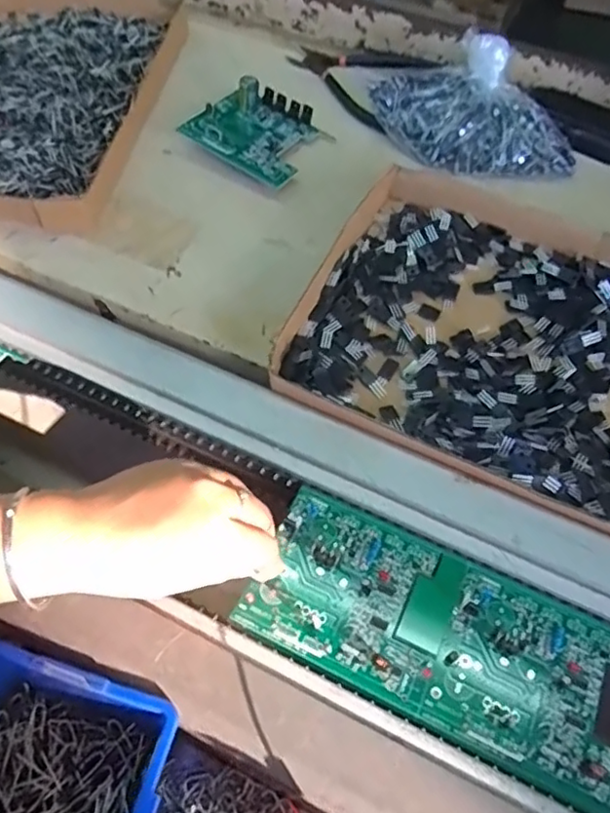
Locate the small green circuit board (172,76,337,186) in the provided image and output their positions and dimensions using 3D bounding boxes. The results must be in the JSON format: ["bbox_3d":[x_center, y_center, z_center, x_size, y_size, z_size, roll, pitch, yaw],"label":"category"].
[{"bbox_3d":[-0.040,-0.245,0.544,0.102,0.035,0.088,31,64,16],"label":"small green circuit board"}]

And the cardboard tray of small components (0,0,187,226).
[{"bbox_3d":[-0.260,-0.305,0.572,0.255,0.025,0.323,11,60,6],"label":"cardboard tray of small components"}]

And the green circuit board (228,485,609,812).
[{"bbox_3d":[0.077,0.125,0.337,0.212,0.010,0.092,25,63,14],"label":"green circuit board"}]

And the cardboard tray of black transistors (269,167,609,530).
[{"bbox_3d":[0.161,-0.044,0.438,0.314,0.031,0.239,23,62,13],"label":"cardboard tray of black transistors"}]

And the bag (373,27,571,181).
[{"bbox_3d":[0.148,-0.253,0.529,0.181,0.073,0.083,24,60,13],"label":"bag"}]

